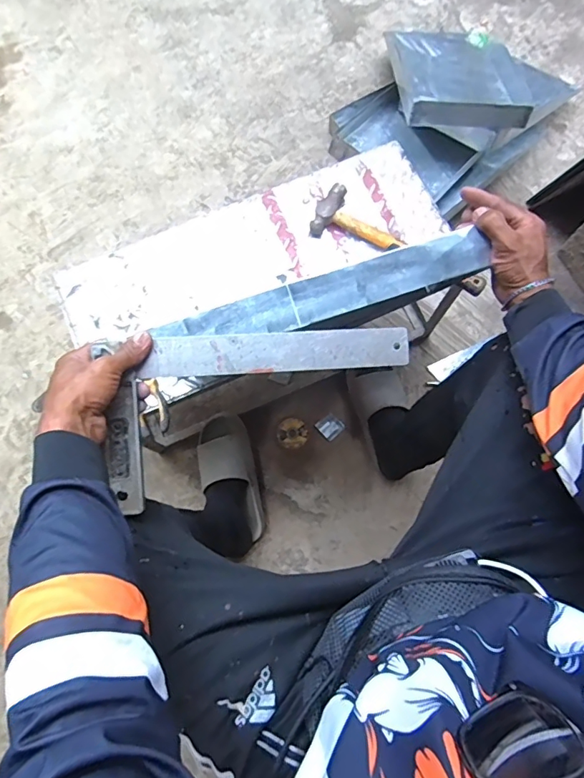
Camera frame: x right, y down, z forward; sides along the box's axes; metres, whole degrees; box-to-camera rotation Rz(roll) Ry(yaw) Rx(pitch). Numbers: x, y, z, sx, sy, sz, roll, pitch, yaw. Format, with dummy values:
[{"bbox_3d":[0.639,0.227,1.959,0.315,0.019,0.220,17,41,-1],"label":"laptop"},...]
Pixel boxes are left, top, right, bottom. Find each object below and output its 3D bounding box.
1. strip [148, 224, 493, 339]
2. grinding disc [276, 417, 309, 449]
[{"bbox_3d":[0.042,-0.105,0.524,0.374,0.009,0.047,-19,96,-4],"label":"strip"},{"bbox_3d":[0.000,0.098,1.042,0.068,0.004,0.067,0,77,0],"label":"grinding disc"}]

